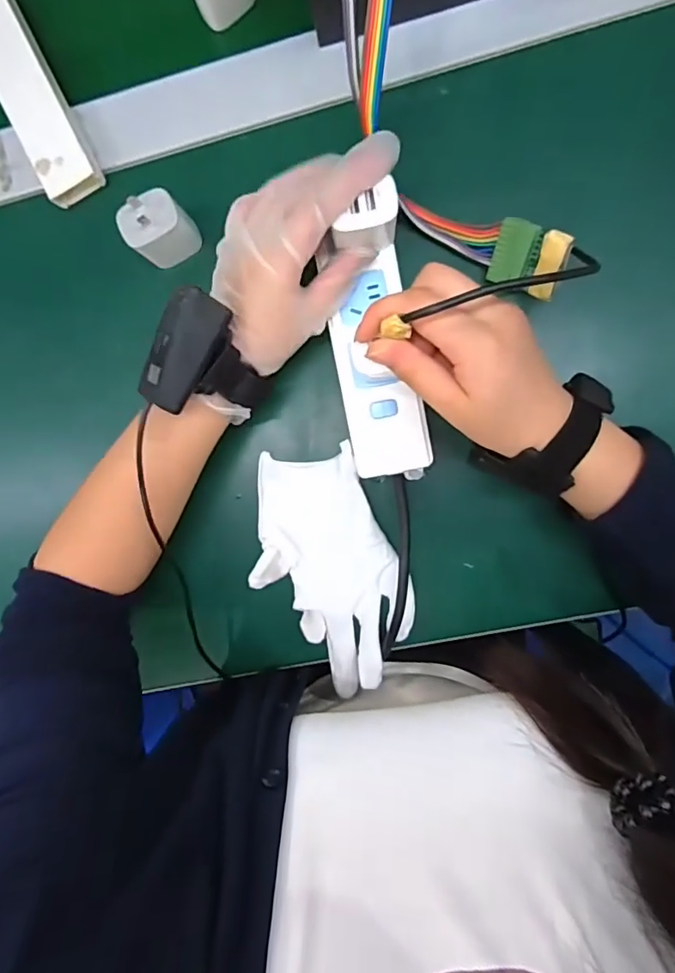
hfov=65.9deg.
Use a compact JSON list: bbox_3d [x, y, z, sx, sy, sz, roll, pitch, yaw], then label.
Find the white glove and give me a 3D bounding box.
[{"bbox_3d":[-0.007,0.064,0.392,0.100,0.018,0.178,-24,93,6],"label":"white glove"}]

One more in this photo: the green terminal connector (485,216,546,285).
[{"bbox_3d":[0.118,-0.156,0.344,0.031,0.006,0.035,24,123,26],"label":"green terminal connector"}]

